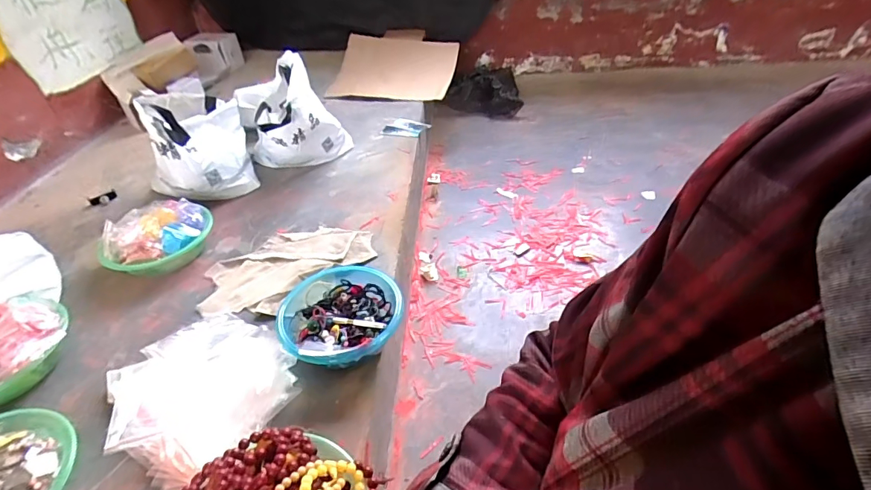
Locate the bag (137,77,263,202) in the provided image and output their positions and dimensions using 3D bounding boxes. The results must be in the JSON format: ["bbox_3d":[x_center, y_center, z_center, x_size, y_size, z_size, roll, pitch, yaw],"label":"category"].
[{"bbox_3d":[-0.678,-0.295,1.261,0.279,0.252,0.294,-22,43,-21],"label":"bag"}]

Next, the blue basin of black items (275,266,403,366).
[{"bbox_3d":[-0.170,0.134,0.827,0.216,0.086,0.221,-2,39,2],"label":"blue basin of black items"}]

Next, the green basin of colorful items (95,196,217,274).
[{"bbox_3d":[-0.638,-0.017,1.031,0.236,0.113,0.199,-31,46,-28],"label":"green basin of colorful items"}]

